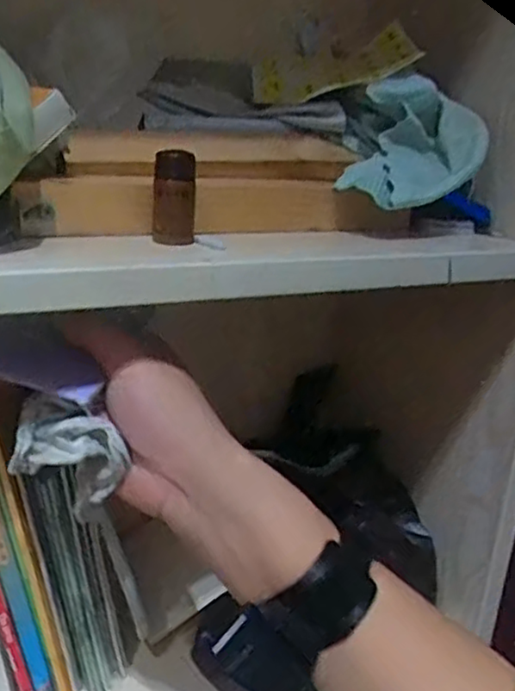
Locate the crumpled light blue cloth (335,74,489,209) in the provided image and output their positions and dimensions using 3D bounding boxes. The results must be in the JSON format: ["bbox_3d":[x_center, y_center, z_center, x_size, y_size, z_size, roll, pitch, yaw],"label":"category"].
[{"bbox_3d":[0.106,-0.134,0.446,0.081,0.074,0.094,10,20,16],"label":"crumpled light blue cloth"}]

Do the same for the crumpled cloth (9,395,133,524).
[{"bbox_3d":[-0.095,0.059,0.344,0.050,0.063,0.034,-5,21,-27],"label":"crumpled cloth"}]

